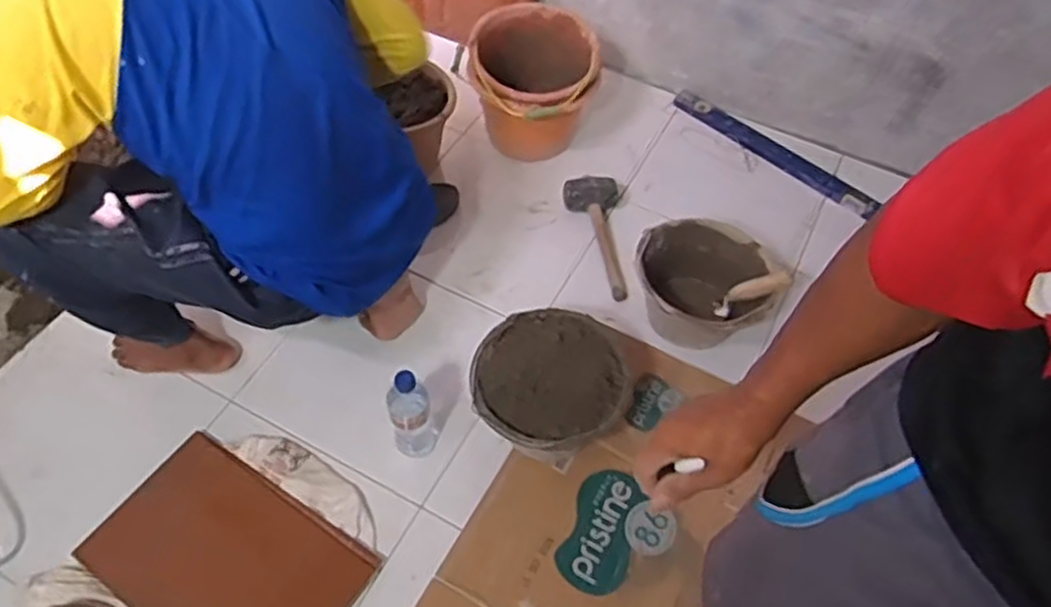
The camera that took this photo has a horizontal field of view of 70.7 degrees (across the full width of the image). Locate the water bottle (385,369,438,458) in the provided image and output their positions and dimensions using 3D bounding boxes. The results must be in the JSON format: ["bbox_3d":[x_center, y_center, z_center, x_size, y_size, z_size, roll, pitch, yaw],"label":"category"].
[{"bbox_3d":[-0.185,0.166,1.190,0.073,0.225,0.063,-15,56,-12],"label":"water bottle"}]

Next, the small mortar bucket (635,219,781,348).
[{"bbox_3d":[0.332,-0.024,1.396,0.258,0.155,0.230,10,55,6],"label":"small mortar bucket"}]

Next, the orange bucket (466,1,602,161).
[{"bbox_3d":[0.015,-0.474,1.640,0.260,0.215,0.323,1,55,-1],"label":"orange bucket"}]

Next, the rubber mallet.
[{"bbox_3d":[0.154,-0.146,1.523,0.116,0.056,0.293,-6,55,-6],"label":"rubber mallet"}]

